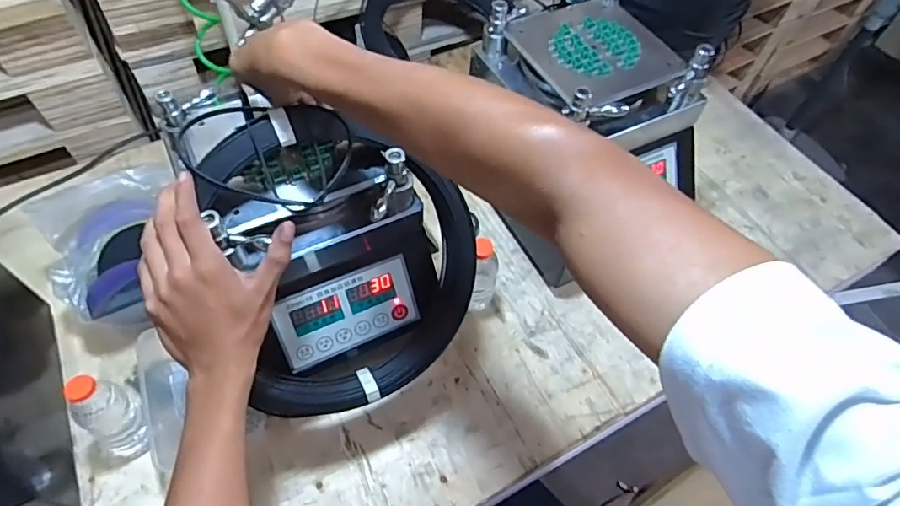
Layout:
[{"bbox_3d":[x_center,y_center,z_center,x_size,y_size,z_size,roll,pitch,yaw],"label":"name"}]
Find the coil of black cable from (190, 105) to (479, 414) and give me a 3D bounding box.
[{"bbox_3d":[-0.102,0.000,0.549,0.244,0.306,0.079,-15,18,-22],"label":"coil of black cable"}]

